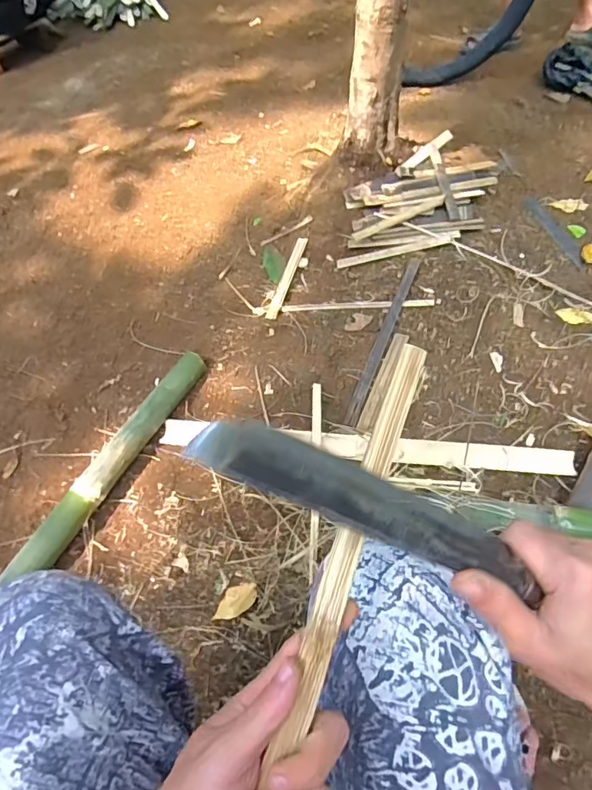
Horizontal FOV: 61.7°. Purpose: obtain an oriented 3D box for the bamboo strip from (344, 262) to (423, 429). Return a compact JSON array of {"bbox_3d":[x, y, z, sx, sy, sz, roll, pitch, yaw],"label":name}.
[{"bbox_3d":[0.182,-0.122,1.016,0.028,0.014,0.423,18,68,15],"label":"bamboo strip"}]

